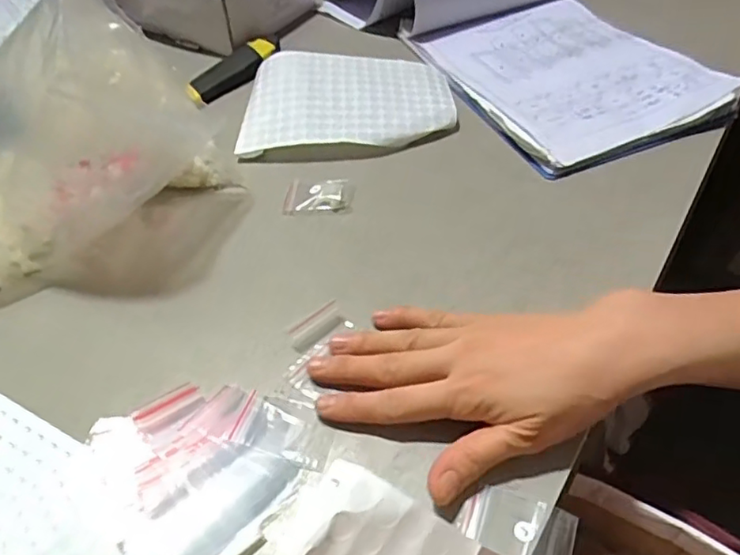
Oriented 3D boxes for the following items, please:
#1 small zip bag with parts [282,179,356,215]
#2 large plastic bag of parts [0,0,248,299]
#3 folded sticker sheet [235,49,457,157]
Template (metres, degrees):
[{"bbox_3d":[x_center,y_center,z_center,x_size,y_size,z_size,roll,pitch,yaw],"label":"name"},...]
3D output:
[{"bbox_3d":[-0.042,-0.068,0.494,0.056,0.010,0.039,5,48,7],"label":"small zip bag with parts"},{"bbox_3d":[-0.240,-0.102,0.448,0.243,0.146,0.110,-30,53,-23],"label":"large plastic bag of parts"},{"bbox_3d":[-0.020,-0.165,0.557,0.192,0.043,0.122,0,48,3],"label":"folded sticker sheet"}]

